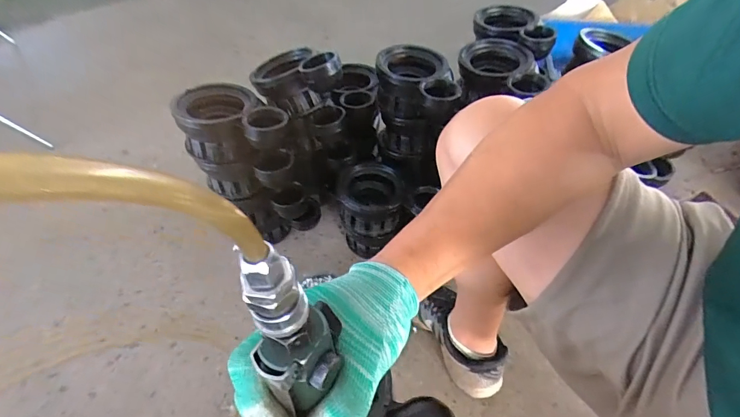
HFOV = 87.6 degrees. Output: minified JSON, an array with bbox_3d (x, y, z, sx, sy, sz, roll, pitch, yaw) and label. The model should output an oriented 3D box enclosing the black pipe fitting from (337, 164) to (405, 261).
[{"bbox_3d":[0.004,0.006,0.866,0.132,0.187,0.130,6,49,6],"label":"black pipe fitting"}]

